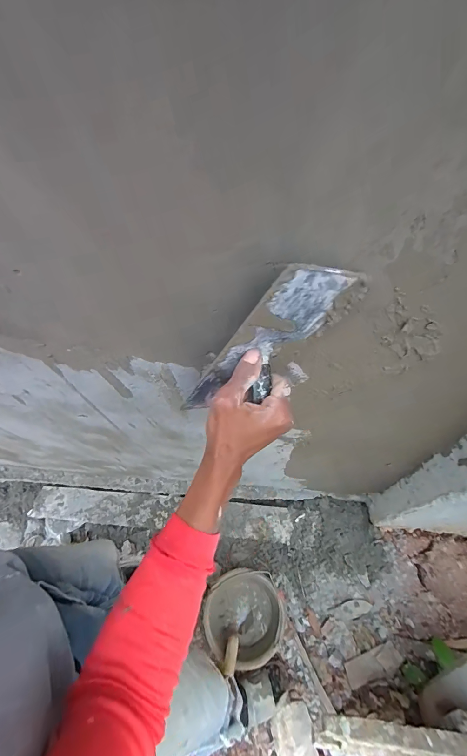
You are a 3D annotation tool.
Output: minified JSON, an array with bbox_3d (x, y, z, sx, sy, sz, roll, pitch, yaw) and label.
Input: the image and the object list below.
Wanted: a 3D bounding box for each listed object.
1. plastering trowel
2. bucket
[{"bbox_3d":[0.018,-0.010,0.356,0.089,0.279,0.046,12,55,-28],"label":"plastering trowel"},{"bbox_3d":[0.029,0.770,1.026,0.254,0.160,0.234,-4,59,6],"label":"bucket"}]

